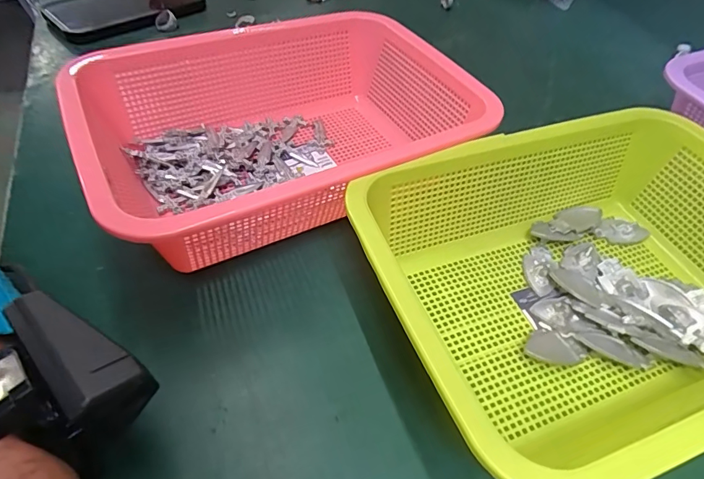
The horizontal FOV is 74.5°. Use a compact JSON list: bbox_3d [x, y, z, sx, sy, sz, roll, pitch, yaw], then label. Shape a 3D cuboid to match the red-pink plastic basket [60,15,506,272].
[{"bbox_3d":[-0.048,-0.078,0.345,0.263,0.080,0.194,-21,54,-20],"label":"red-pink plastic basket"}]

